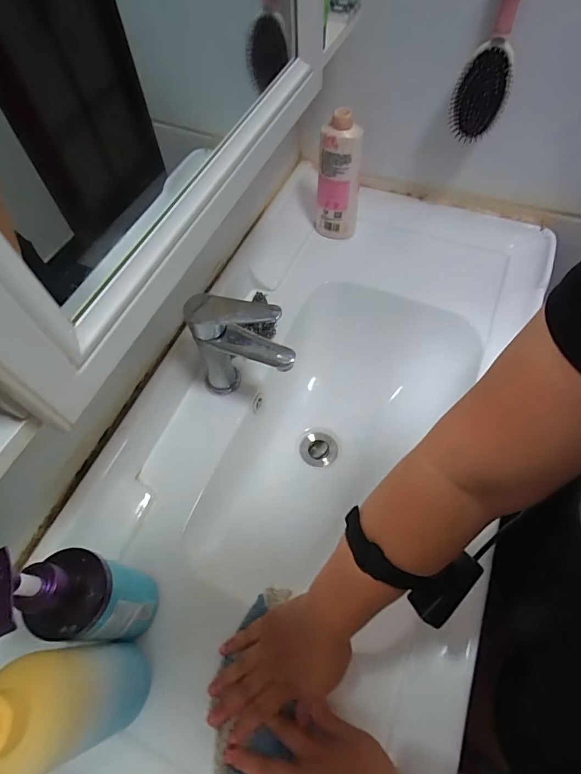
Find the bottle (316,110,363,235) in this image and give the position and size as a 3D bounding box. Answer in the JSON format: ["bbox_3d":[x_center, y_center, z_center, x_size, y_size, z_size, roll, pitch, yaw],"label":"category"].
[{"bbox_3d":[0.076,-0.331,0.675,0.065,0.190,0.049,0,59,2],"label":"bottle"}]

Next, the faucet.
[{"bbox_3d":[-0.052,-0.041,0.532,0.119,0.193,0.047,13,61,10],"label":"faucet"}]

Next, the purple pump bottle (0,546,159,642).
[{"bbox_3d":[-0.178,0.182,0.372,0.055,0.216,0.067,5,60,6],"label":"purple pump bottle"}]

